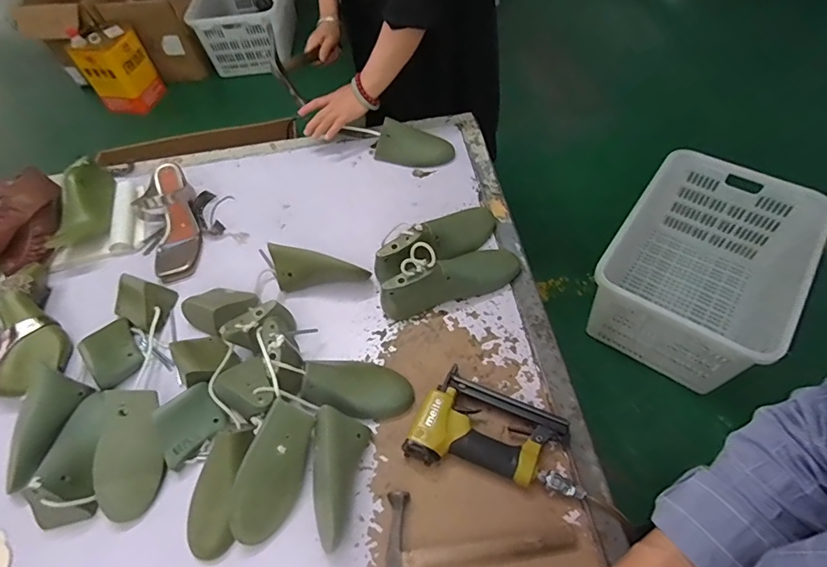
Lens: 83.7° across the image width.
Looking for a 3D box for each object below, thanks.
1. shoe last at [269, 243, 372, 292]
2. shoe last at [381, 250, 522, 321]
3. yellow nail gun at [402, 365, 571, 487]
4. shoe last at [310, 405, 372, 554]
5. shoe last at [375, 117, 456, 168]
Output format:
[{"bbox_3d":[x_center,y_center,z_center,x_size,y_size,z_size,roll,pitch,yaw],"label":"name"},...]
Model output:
[{"bbox_3d":[-0.160,-0.031,0.792,0.167,0.082,0.054,0,57,5],"label":"shoe last"},{"bbox_3d":[0.068,-0.008,0.758,0.239,0.079,0.064,-25,57,-12],"label":"shoe last"},{"bbox_3d":[0.100,0.211,0.632,0.187,0.048,0.136,23,60,19],"label":"yellow nail gun"},{"bbox_3d":[-0.110,0.250,0.606,0.071,0.075,0.159,7,56,9],"label":"shoe last"},{"bbox_3d":[0.002,-0.299,0.965,0.165,0.079,0.069,1,56,5],"label":"shoe last"}]

